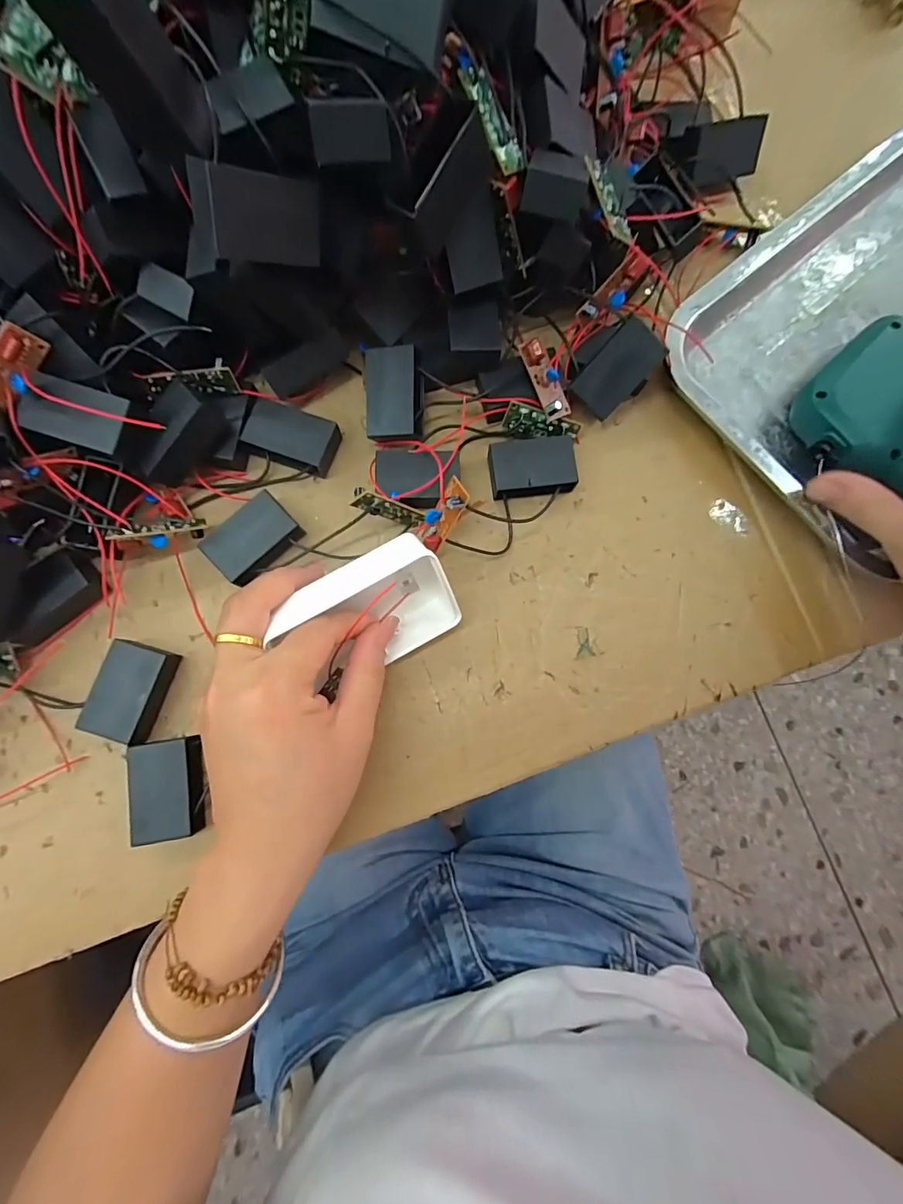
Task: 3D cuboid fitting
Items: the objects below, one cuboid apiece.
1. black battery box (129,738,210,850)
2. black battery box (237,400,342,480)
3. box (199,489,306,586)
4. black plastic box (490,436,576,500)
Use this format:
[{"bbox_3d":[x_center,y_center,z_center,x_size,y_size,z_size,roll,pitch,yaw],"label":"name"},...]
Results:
[{"bbox_3d":[-0.142,0.094,0.236,0.032,0.018,0.046,-8,82,-4],"label":"black battery box"},{"bbox_3d":[-0.092,-0.093,0.268,0.048,0.017,0.031,21,81,1],"label":"black battery box"},{"bbox_3d":[-0.108,-0.034,0.257,0.047,0.017,0.032,-44,86,-8],"label":"box"},{"bbox_3d":[0.046,-0.077,0.270,0.049,0.018,0.033,-7,82,-4],"label":"black plastic box"}]

